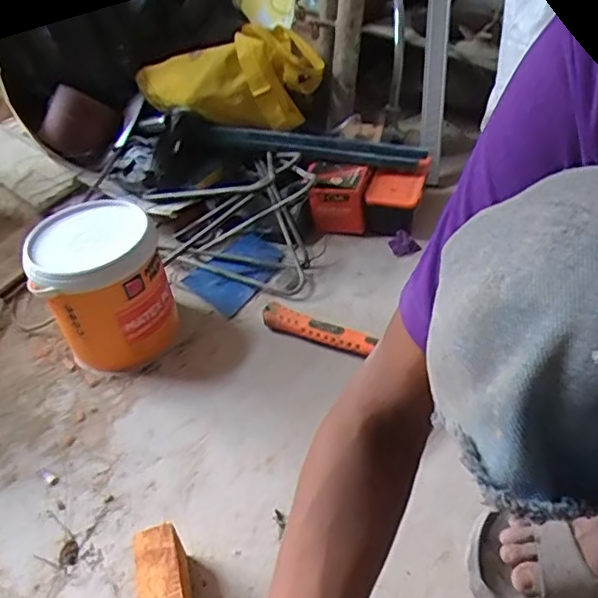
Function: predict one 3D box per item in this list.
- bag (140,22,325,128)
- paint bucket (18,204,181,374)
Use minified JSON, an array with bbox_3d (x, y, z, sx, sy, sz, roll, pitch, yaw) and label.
[{"bbox_3d":[-0.094,-0.359,0.969,0.291,0.115,0.175,-22,43,-17],"label":"bag"},{"bbox_3d":[-0.249,-0.016,0.776,0.147,0.174,0.156,-21,43,-16],"label":"paint bucket"}]

